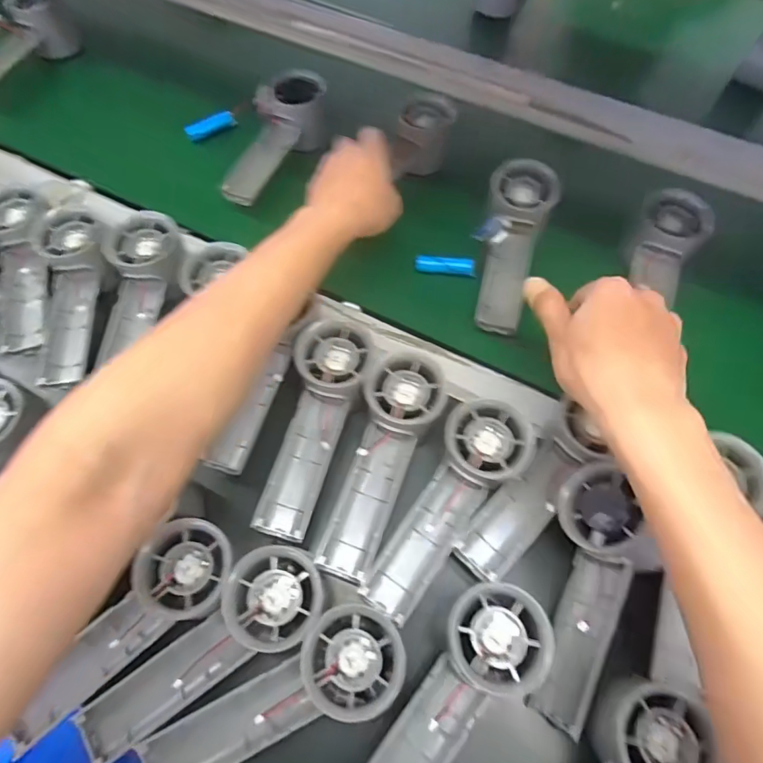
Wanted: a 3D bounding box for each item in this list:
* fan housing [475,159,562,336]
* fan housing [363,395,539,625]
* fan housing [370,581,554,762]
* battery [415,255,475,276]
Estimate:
[{"bbox_3d":[0.116,-0.118,0.448,0.056,0.030,0.154,13,87,6],"label":"fan housing"},{"bbox_3d":[0.045,0.082,0.336,0.054,0.031,0.156,33,69,14],"label":"fan housing"},{"bbox_3d":[0.037,0.188,0.282,0.055,0.022,0.156,35,70,15],"label":"fan housing"},{"bbox_3d":[0.059,-0.108,0.468,0.053,0.012,0.015,2,65,1],"label":"battery"}]

